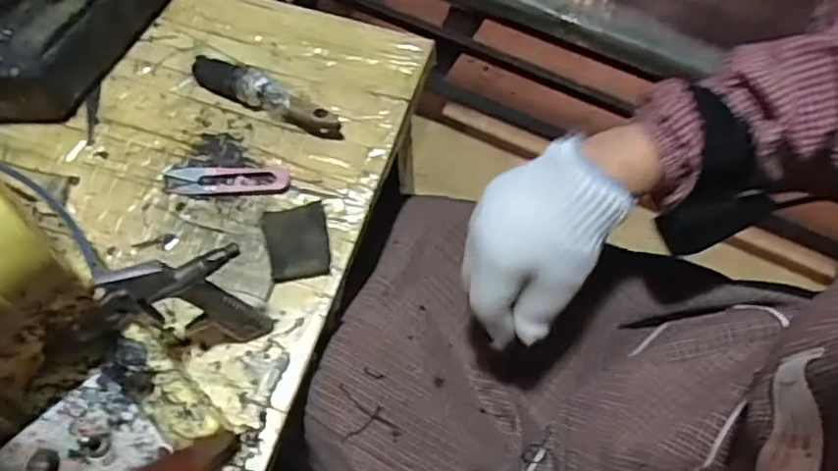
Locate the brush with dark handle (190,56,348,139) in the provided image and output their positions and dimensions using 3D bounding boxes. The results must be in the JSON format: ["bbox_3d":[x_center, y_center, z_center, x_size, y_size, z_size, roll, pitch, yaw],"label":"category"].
[{"bbox_3d":[-0.133,-0.120,0.563,0.149,0.027,0.029,30,67,10],"label":"brush with dark handle"}]

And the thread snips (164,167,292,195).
[{"bbox_3d":[-0.154,-0.044,0.537,0.098,0.005,0.025,0,65,-3],"label":"thread snips"}]

